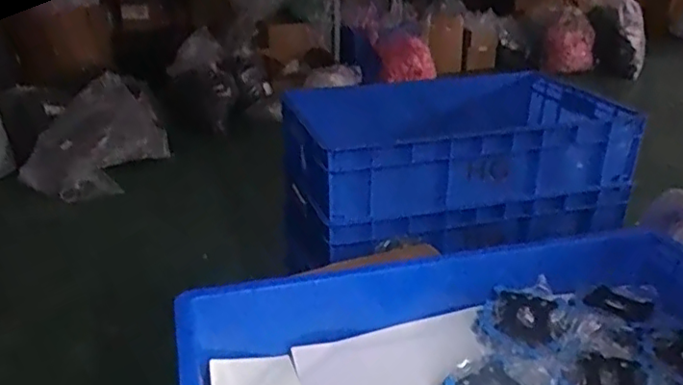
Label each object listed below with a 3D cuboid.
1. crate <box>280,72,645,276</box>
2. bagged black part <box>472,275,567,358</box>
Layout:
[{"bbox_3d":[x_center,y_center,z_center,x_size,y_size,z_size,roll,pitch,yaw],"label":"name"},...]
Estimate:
[{"bbox_3d":[0.231,-0.090,1.297,0.660,0.232,0.400,-8,27,-14],"label":"crate"},{"bbox_3d":[0.225,0.153,0.766,0.100,0.028,0.113,20,32,36],"label":"bagged black part"}]

